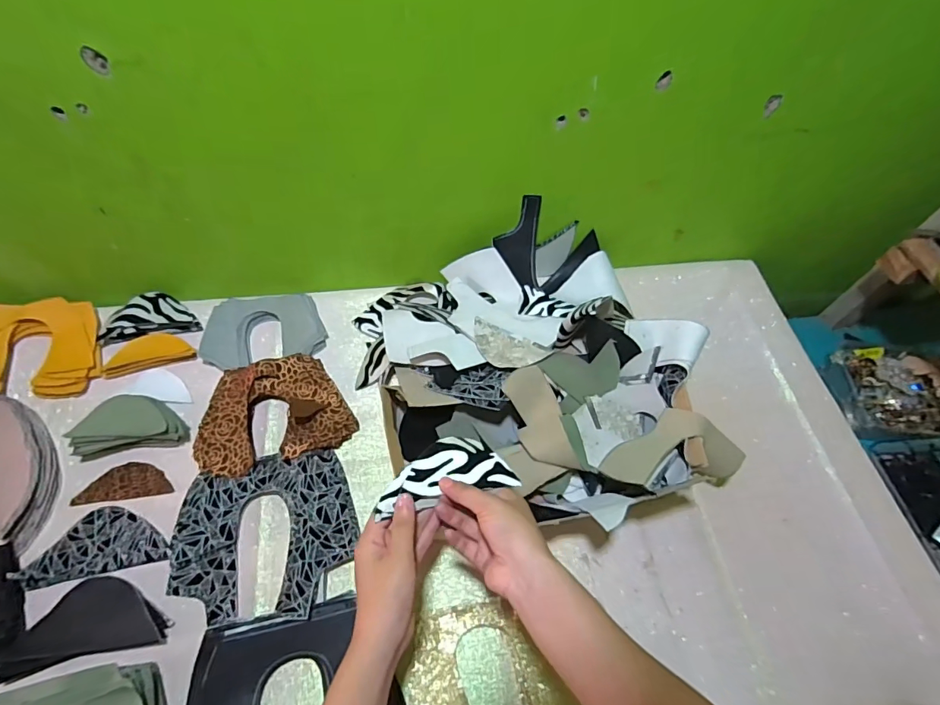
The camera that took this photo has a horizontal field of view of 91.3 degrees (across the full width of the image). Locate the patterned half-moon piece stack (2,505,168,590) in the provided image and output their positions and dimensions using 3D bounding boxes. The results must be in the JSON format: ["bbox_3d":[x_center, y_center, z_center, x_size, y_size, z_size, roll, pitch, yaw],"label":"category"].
[{"bbox_3d":[-0.410,0.208,0.511,0.143,0.010,0.072,-10,59,-10],"label":"patterned half-moon piece stack"}]

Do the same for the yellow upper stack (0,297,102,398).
[{"bbox_3d":[-0.590,-0.003,0.609,0.174,0.043,0.133,-4,58,-6],"label":"yellow upper stack"}]

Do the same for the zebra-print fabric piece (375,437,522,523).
[{"bbox_3d":[-0.025,0.112,0.428,0.128,0.015,0.056,-11,59,-18],"label":"zebra-print fabric piece"}]

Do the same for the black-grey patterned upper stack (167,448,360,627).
[{"bbox_3d":[-0.230,0.199,0.507,0.194,0.031,0.171,-8,58,-8],"label":"black-grey patterned upper stack"}]

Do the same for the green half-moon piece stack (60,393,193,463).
[{"bbox_3d":[-0.416,0.088,0.559,0.117,0.052,0.050,-6,58,-8],"label":"green half-moon piece stack"}]

